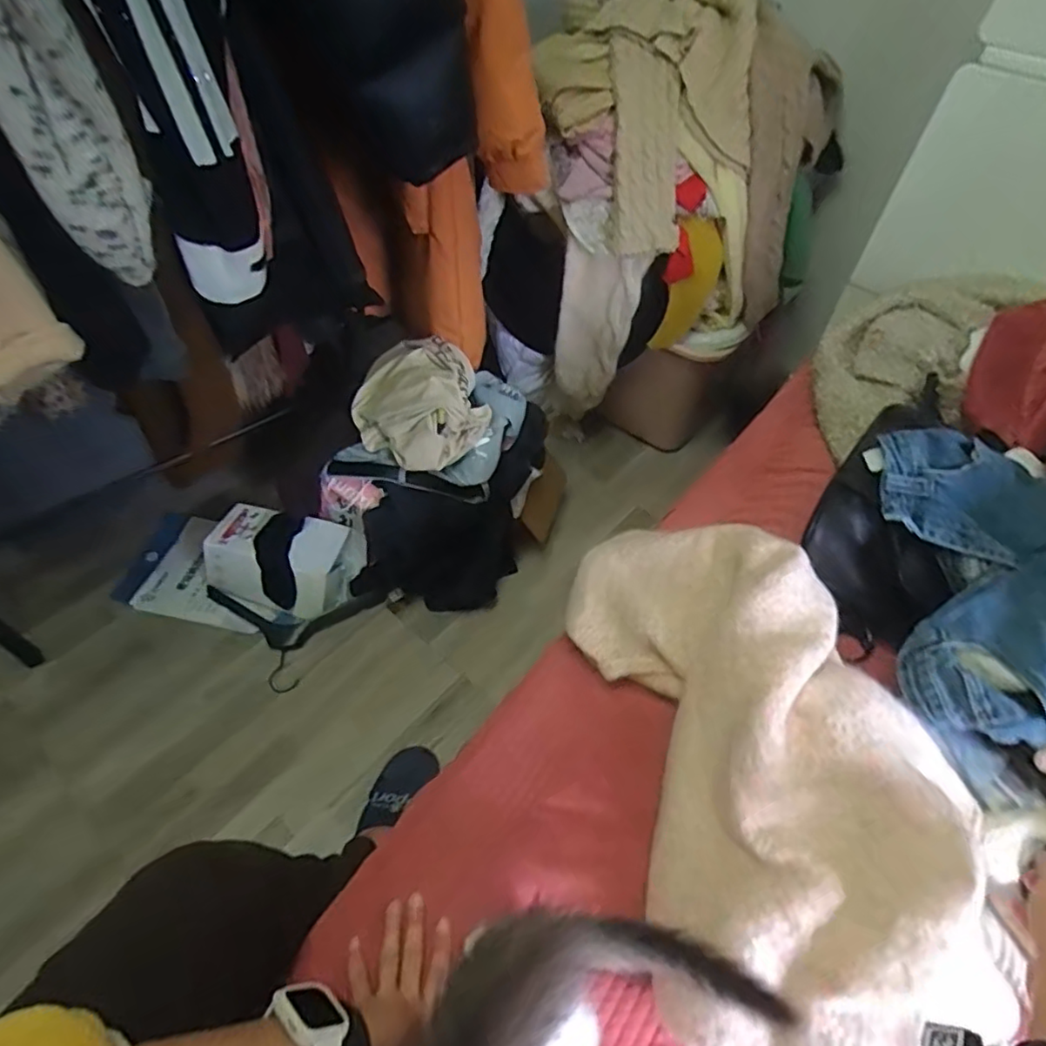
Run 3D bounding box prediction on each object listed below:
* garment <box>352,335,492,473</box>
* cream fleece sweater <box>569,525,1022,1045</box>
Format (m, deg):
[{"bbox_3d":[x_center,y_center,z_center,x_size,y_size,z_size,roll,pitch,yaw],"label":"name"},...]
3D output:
[{"bbox_3d":[-0.194,-0.222,1.140,0.216,0.139,0.264,-15,54,-14],"label":"garment"},{"bbox_3d":[0.237,0.211,0.590,0.300,0.118,0.555,-5,52,-7],"label":"cream fleece sweater"}]

